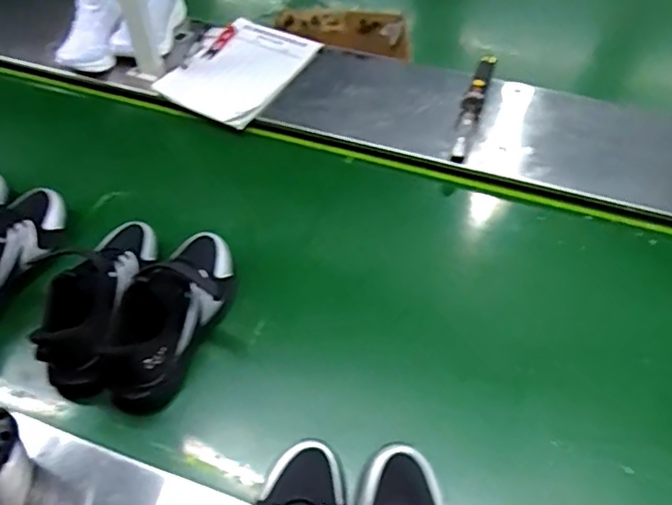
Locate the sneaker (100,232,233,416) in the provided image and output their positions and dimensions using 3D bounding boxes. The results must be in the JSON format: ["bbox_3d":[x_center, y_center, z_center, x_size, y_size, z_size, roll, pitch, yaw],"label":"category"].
[{"bbox_3d":[-0.205,0.068,0.714,0.085,0.133,0.247,18,57,12],"label":"sneaker"}]

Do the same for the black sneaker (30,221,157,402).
[{"bbox_3d":[-0.292,0.044,0.711,0.099,0.114,0.233,-1,52,-1],"label":"black sneaker"}]

